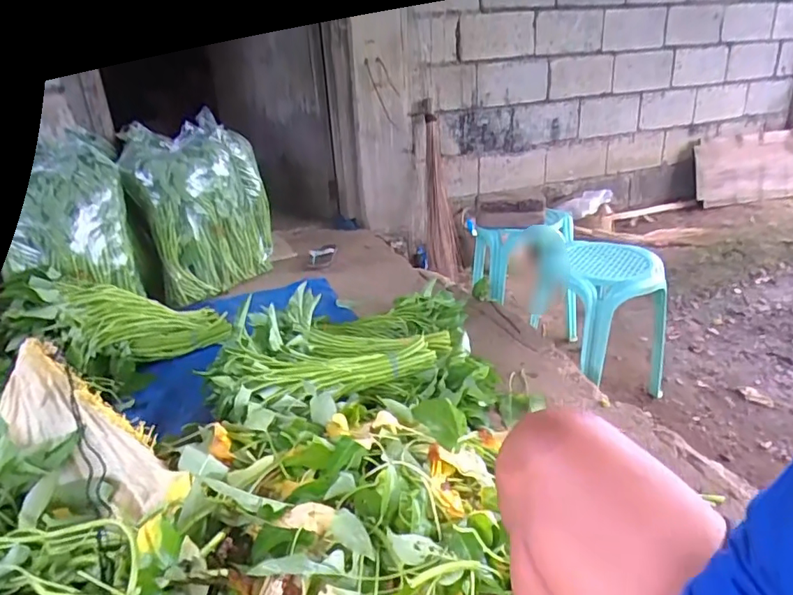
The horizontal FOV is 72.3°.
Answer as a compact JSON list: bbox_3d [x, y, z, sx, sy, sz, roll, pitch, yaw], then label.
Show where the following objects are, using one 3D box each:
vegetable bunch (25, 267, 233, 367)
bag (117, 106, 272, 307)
[{"bbox_3d":[-0.716,0.074,1.479,0.487,0.136,0.217,14,15,-28],"label":"vegetable bunch"},{"bbox_3d":[-0.647,-0.294,1.827,0.431,0.514,0.304,-10,25,-14],"label":"bag"}]

